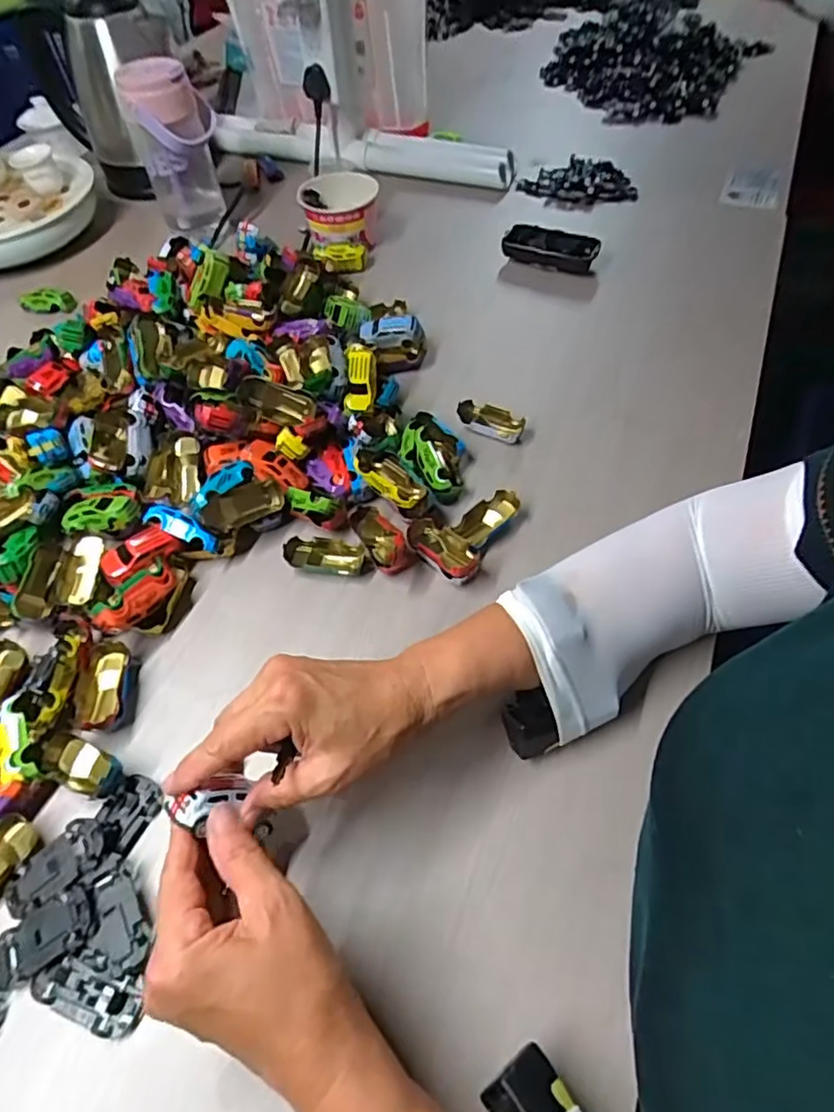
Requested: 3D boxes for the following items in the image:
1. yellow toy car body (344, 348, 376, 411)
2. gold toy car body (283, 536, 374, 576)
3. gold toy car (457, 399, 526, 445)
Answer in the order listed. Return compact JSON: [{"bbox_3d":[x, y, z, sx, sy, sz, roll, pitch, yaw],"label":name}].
[{"bbox_3d":[-0.052,-0.163,0.572,0.026,0.014,0.059,2,84,5],"label":"yellow toy car body"},{"bbox_3d":[-0.073,0.001,0.511,0.069,0.015,0.032,0,54,3],"label":"gold toy car body"},{"bbox_3d":[0.070,-0.128,0.589,0.062,0.019,0.029,19,58,16],"label":"gold toy car"}]

